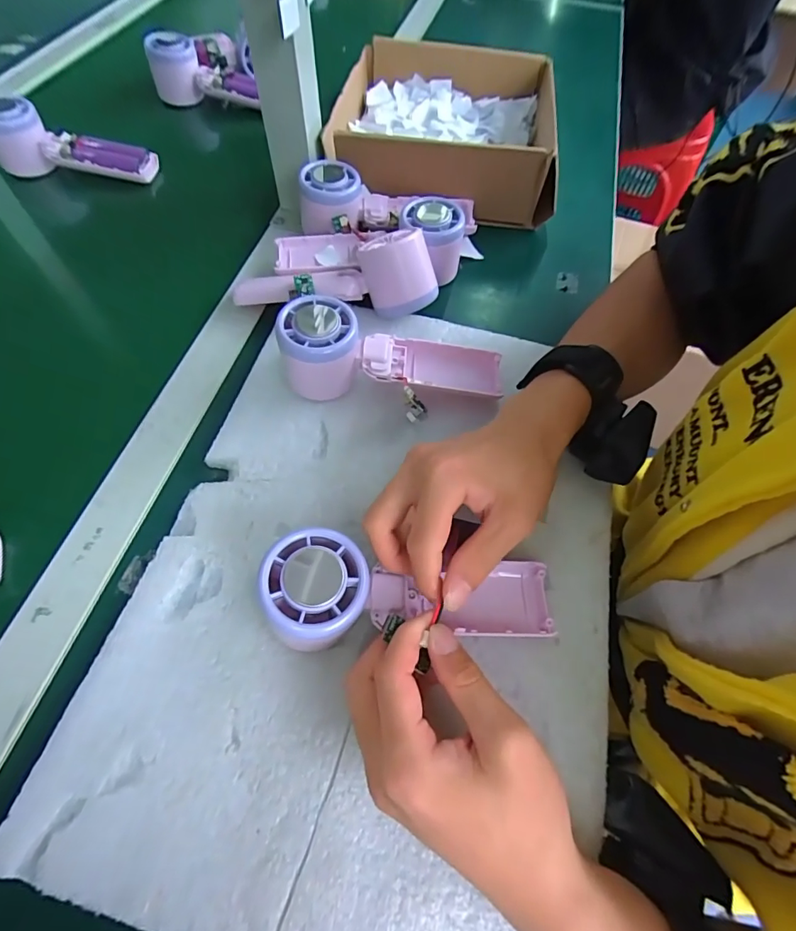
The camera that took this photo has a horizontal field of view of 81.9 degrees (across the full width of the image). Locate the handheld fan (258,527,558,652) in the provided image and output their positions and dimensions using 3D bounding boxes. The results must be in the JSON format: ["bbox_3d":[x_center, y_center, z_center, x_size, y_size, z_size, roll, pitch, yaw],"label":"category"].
[{"bbox_3d":[0.010,0.071,0.251,0.161,0.032,0.056,14,57,-24],"label":"handheld fan"}]

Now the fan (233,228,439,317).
[{"bbox_3d":[-0.051,-0.156,0.378,0.167,0.060,0.064,3,61,-1],"label":"fan"}]

